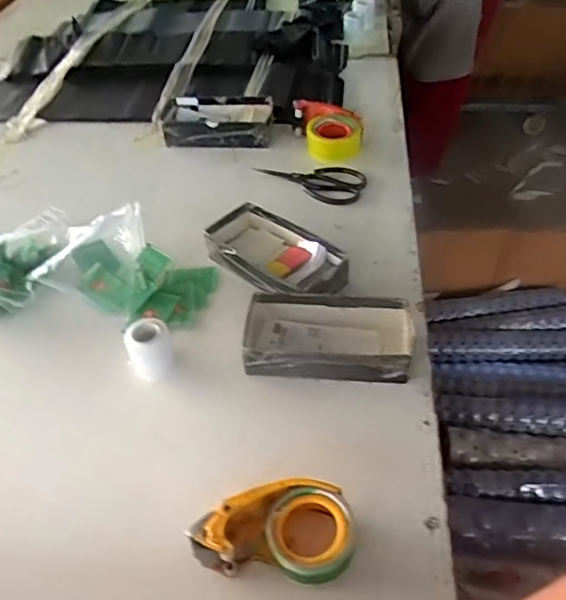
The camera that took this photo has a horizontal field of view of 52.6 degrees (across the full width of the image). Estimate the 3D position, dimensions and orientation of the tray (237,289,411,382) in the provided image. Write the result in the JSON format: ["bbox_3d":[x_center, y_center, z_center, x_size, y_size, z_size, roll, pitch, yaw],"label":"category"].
[{"bbox_3d":[0.059,0.049,0.764,0.219,0.049,0.116,1,45,6],"label":"tray"}]

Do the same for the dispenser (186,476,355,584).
[{"bbox_3d":[-0.007,0.229,0.576,0.152,0.058,0.094,8,45,12],"label":"dispenser"}]

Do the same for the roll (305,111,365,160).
[{"bbox_3d":[0.102,-0.330,1.139,0.108,0.056,0.108,-2,45,2],"label":"roll"}]

